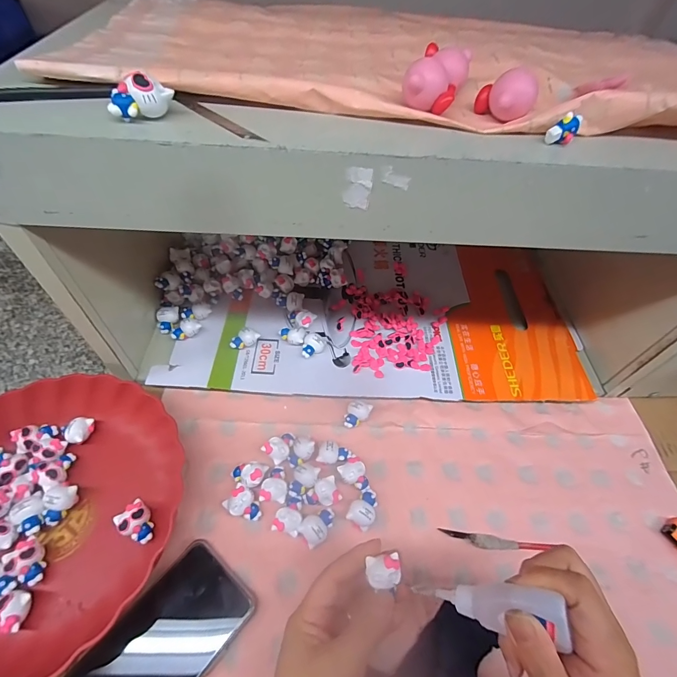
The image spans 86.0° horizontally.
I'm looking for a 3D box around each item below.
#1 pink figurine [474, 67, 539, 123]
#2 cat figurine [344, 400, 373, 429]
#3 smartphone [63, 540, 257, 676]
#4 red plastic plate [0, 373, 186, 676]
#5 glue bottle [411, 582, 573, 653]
[{"bbox_3d":[0.110,-0.159,0.238,0.022,0.026,0.033,-13,56,-12],"label":"pink figurine"},{"bbox_3d":[0.021,0.085,0.409,0.024,0.018,0.035,27,57,16],"label":"cat figurine"},{"bbox_3d":[-0.146,0.246,0.270,0.077,0.012,0.163,40,57,12],"label":"smartphone"},{"bbox_3d":[-0.268,0.150,0.318,0.228,0.048,0.236,1,54,-2],"label":"red plastic plate"},{"bbox_3d":[0.091,0.166,0.227,0.091,0.015,0.024,-20,43,37],"label":"glue bottle"}]

